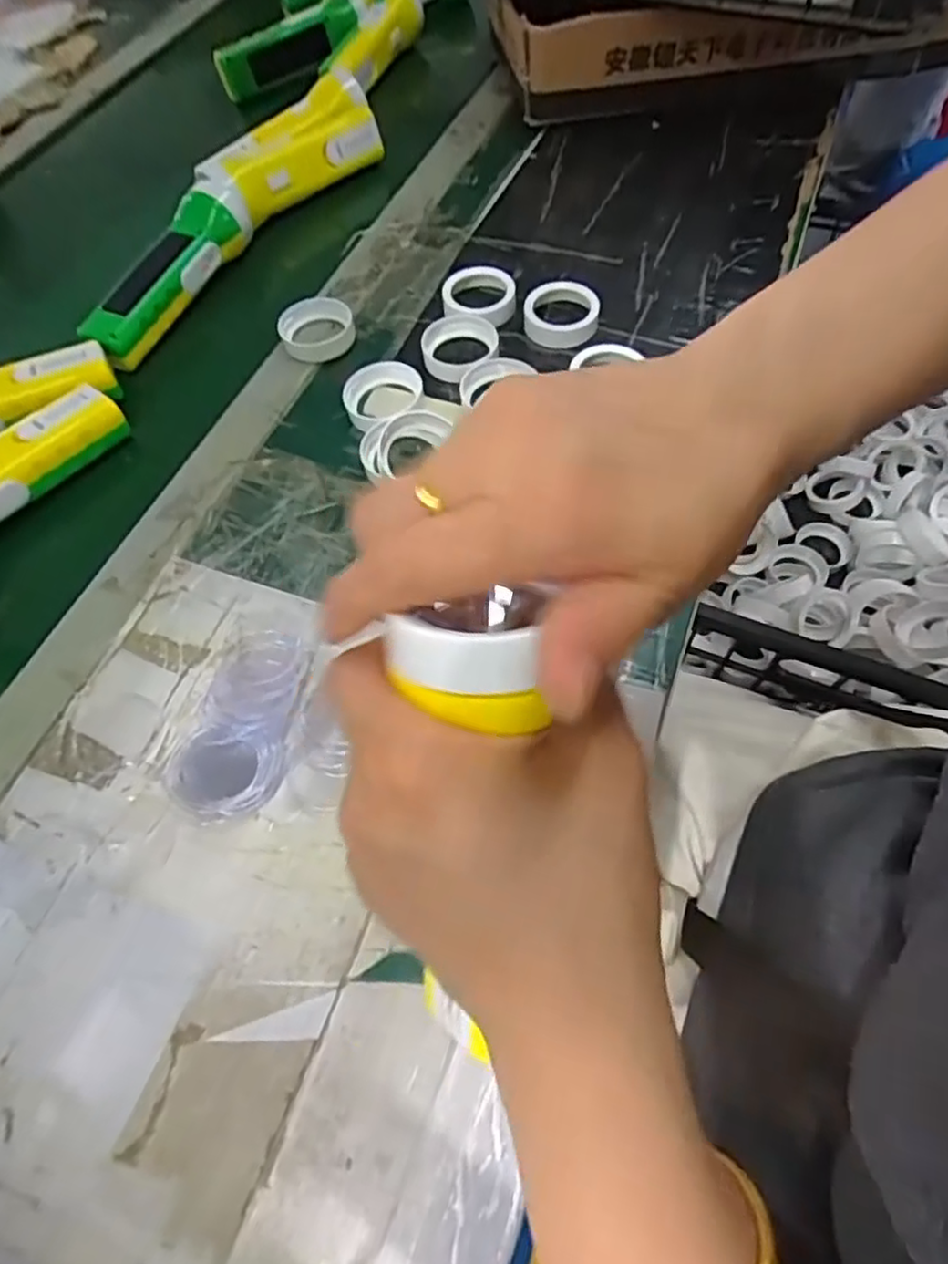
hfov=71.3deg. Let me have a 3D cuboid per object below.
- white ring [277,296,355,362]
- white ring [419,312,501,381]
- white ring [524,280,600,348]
[{"bbox_3d":[-0.117,-0.225,0.489,0.053,0.016,0.050,-1,61,3],"label":"white ring"},{"bbox_3d":[-0.009,-0.201,0.469,0.052,0.016,0.055,-1,61,3],"label":"white ring"},{"bbox_3d":[0.063,-0.231,0.477,0.054,0.017,0.053,-1,61,3],"label":"white ring"}]

